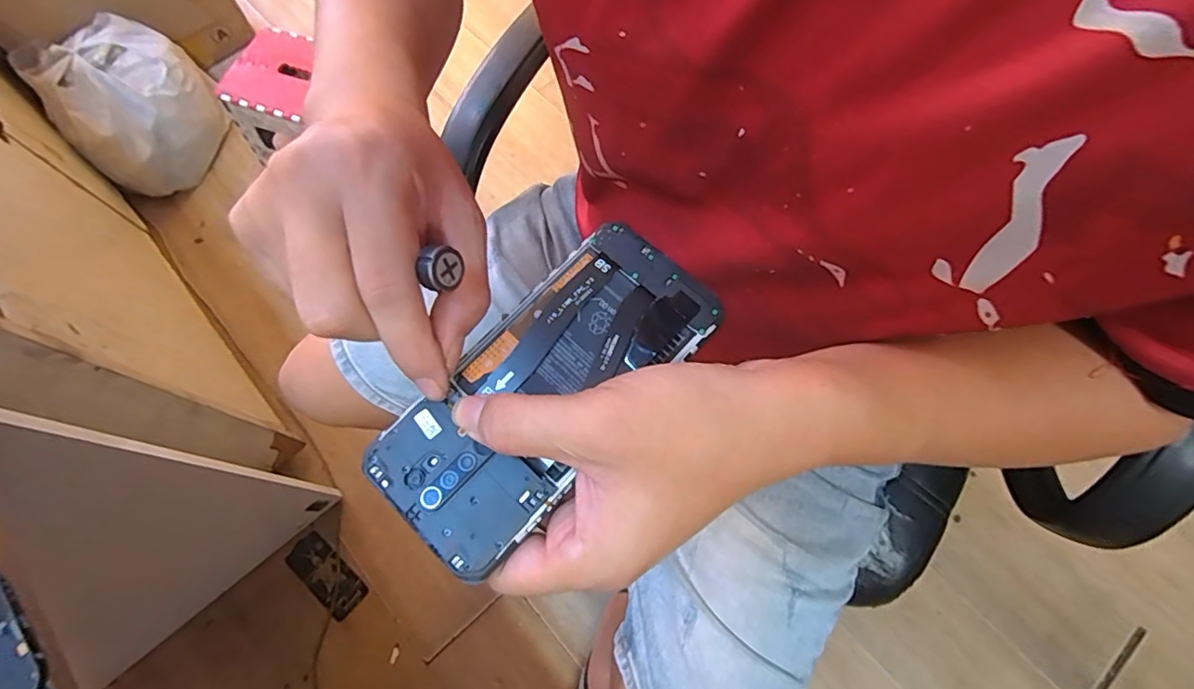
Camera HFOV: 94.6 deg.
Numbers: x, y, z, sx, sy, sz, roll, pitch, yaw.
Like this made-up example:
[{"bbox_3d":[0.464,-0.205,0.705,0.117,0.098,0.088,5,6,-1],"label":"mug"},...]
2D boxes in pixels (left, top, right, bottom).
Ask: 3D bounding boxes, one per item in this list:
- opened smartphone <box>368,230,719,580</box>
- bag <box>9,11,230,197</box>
[{"bbox_3d":[-0.021,0.017,0.237,0.072,0.007,0.157,39,76,16],"label":"opened smartphone"},{"bbox_3d":[-1.004,-0.524,1.204,0.268,0.229,0.297,40,74,14],"label":"bag"}]

